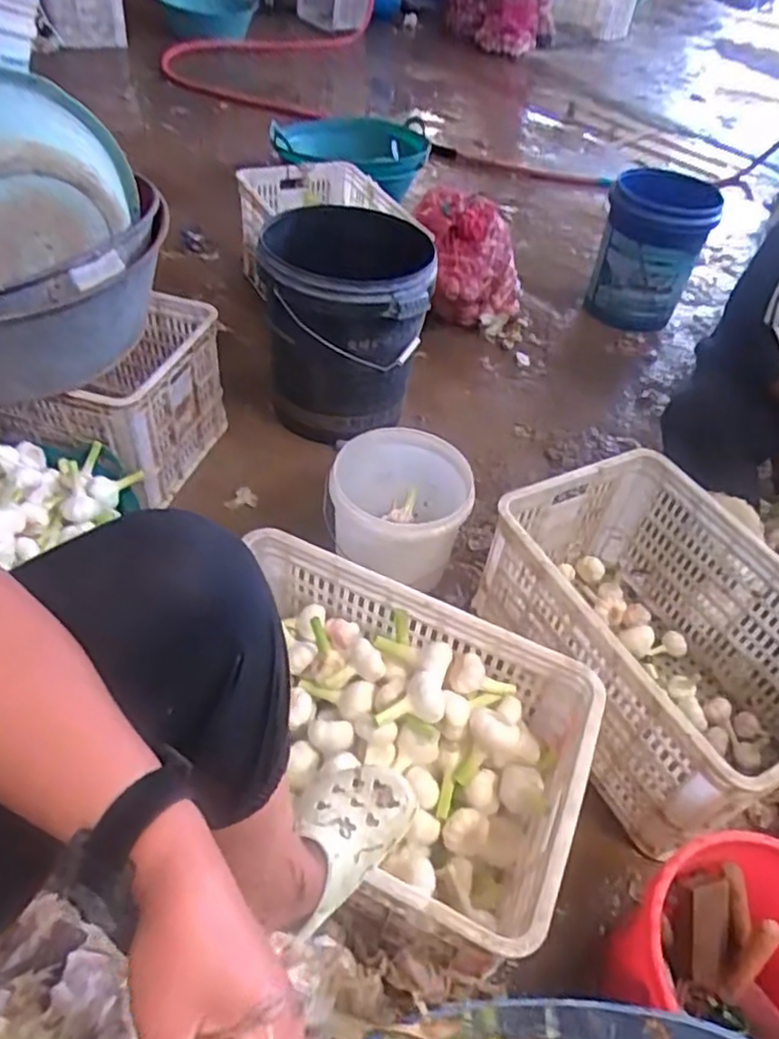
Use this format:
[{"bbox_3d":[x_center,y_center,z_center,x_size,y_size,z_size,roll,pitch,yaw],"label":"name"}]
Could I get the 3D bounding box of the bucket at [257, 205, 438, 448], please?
[{"bbox_3d":[-0.103,-0.438,1.549,0.352,0.397,0.352,3,47,-4],"label":"bucket"}]

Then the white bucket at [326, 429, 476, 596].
[{"bbox_3d":[0.015,-0.021,1.282,0.251,0.206,0.273,3,47,-4],"label":"white bucket"}]

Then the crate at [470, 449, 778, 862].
[{"bbox_3d":[0.428,0.185,1.098,0.368,0.284,0.519,-19,53,-22],"label":"crate"}]

